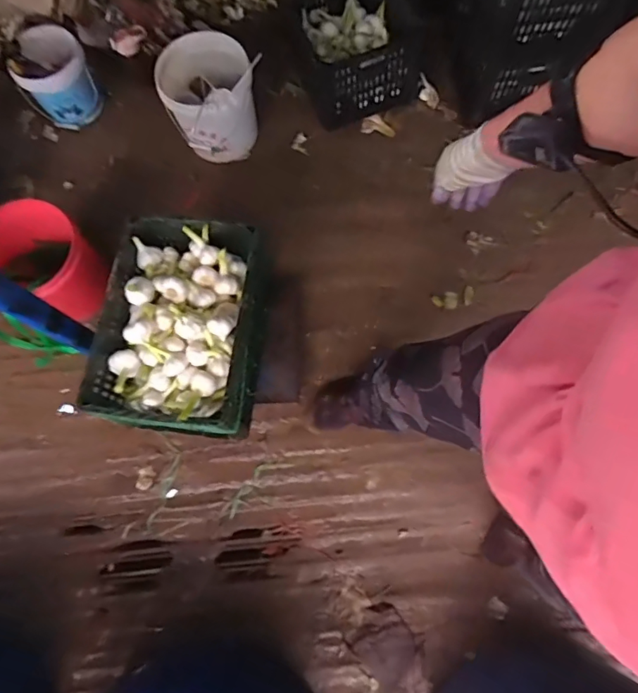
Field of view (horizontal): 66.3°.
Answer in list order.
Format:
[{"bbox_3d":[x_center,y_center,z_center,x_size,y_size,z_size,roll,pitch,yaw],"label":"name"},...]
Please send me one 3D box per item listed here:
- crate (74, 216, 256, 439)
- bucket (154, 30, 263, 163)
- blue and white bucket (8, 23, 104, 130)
[{"bbox_3d":[-0.289,-0.039,1.074,0.311,0.190,0.436,5,74,5],"label":"crate"},{"bbox_3d":[-0.286,-0.673,1.329,0.253,0.268,0.303,-27,78,-6],"label":"bucket"},{"bbox_3d":[-0.753,-0.772,1.422,0.203,0.186,0.175,-31,79,-7],"label":"blue and white bucket"}]

